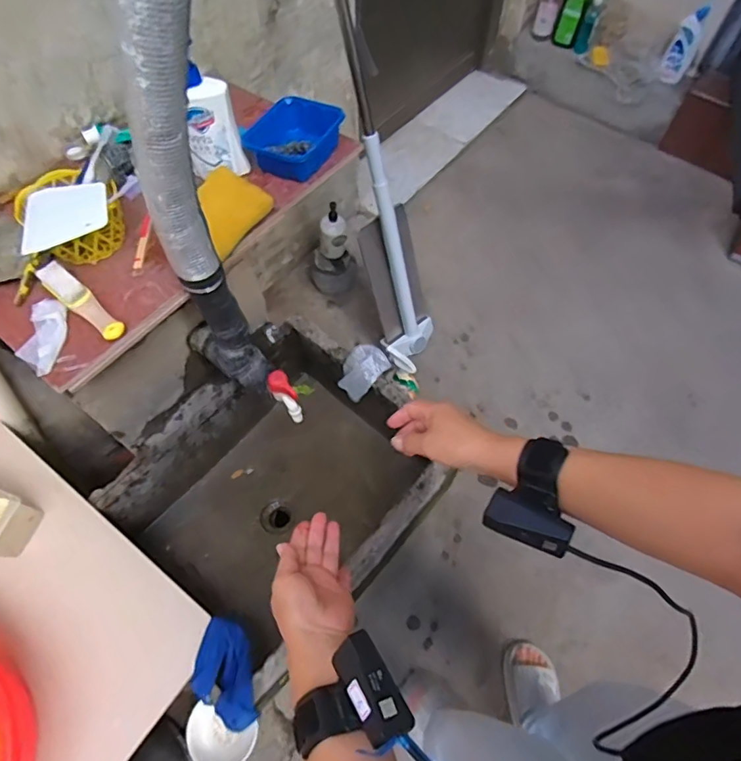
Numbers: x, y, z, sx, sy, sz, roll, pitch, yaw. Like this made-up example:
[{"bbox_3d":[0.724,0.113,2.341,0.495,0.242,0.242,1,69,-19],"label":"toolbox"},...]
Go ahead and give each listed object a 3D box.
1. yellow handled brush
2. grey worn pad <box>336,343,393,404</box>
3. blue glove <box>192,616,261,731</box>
[{"bbox_3d":[-0.389,-0.107,0.671,0.155,0.023,0.034,36,68,17],"label":"yellow handled brush"},{"bbox_3d":[-0.016,-0.019,1.010,0.079,0.088,0.088,41,69,18],"label":"grey worn pad"},{"bbox_3d":[-0.230,0.454,0.772,0.086,0.036,0.151,-17,64,-9],"label":"blue glove"}]

